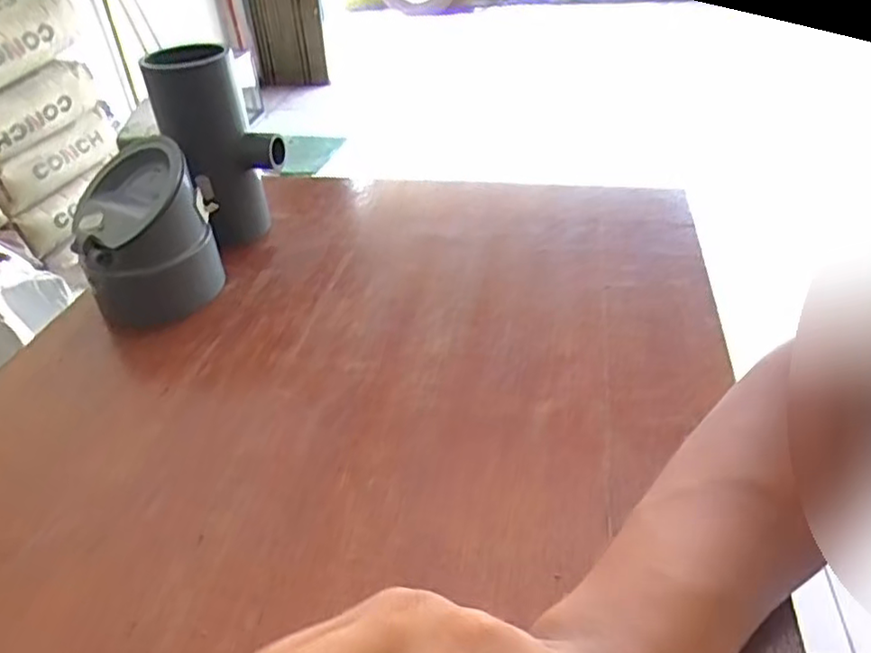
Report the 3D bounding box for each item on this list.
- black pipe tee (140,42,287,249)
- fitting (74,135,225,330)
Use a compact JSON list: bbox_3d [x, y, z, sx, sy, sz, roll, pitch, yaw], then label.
[{"bbox_3d":[-0.173,-0.142,0.538,0.075,0.157,0.069,-4,37,3],"label":"black pipe tee"},{"bbox_3d":[-0.215,-0.069,0.494,0.097,0.104,0.092,-19,39,-17],"label":"fitting"}]

